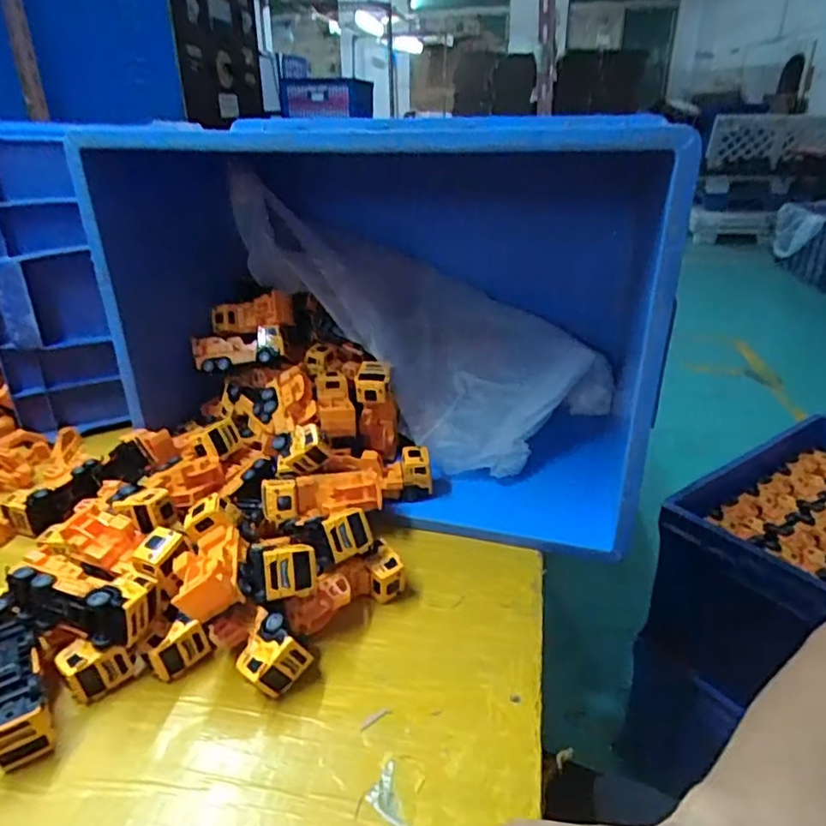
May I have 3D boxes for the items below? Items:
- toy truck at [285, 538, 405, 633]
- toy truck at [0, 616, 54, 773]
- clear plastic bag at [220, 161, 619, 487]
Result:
[{"bbox_3d":[-0.053,0.144,0.490,0.100,0.042,0.035,-25,35,-37],"label":"toy truck"},{"bbox_3d":[-0.267,0.184,0.416,0.044,0.043,0.109,-17,31,-27],"label":"toy truck"},{"bbox_3d":[-0.017,-0.109,0.688,0.458,0.132,0.183,34,34,3],"label":"clear plastic bag"}]

